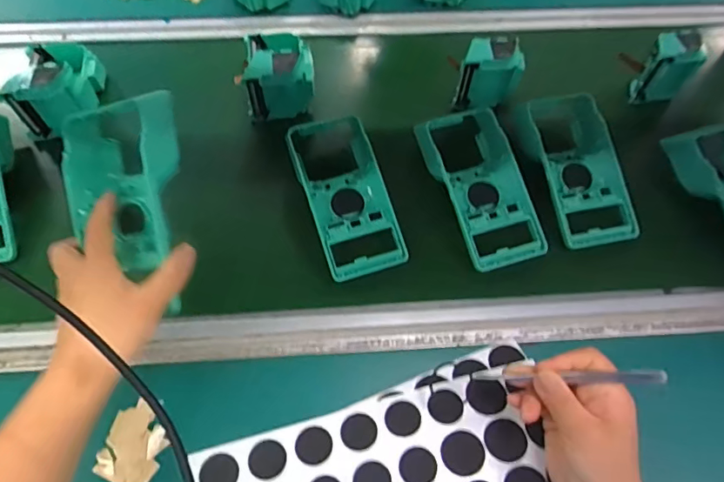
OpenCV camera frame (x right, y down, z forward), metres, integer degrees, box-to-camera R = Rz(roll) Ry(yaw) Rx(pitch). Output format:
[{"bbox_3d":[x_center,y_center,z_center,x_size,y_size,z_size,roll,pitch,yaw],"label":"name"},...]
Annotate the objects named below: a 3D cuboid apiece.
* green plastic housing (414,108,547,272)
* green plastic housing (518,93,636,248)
[{"bbox_3d":[0.125,-0.064,0.522,0.092,0.052,0.182,-16,62,-11],"label":"green plastic housing"},{"bbox_3d":[0.237,-0.088,0.536,0.085,0.044,0.181,-9,61,-7],"label":"green plastic housing"}]

